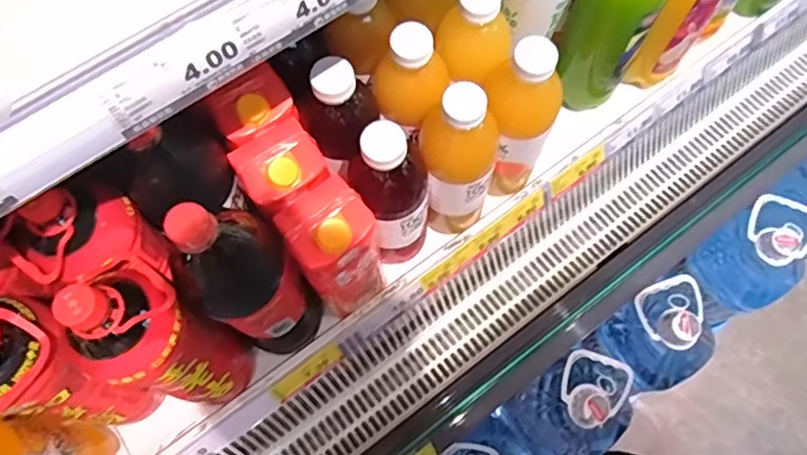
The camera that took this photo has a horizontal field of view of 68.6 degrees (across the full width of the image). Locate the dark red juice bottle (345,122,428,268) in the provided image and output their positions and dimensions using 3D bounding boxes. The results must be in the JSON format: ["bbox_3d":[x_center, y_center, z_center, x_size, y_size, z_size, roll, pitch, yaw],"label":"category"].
[{"bbox_3d":[-0.009,-0.023,0.610,0.067,0.232,0.059,-1,70,0],"label":"dark red juice bottle"}]

